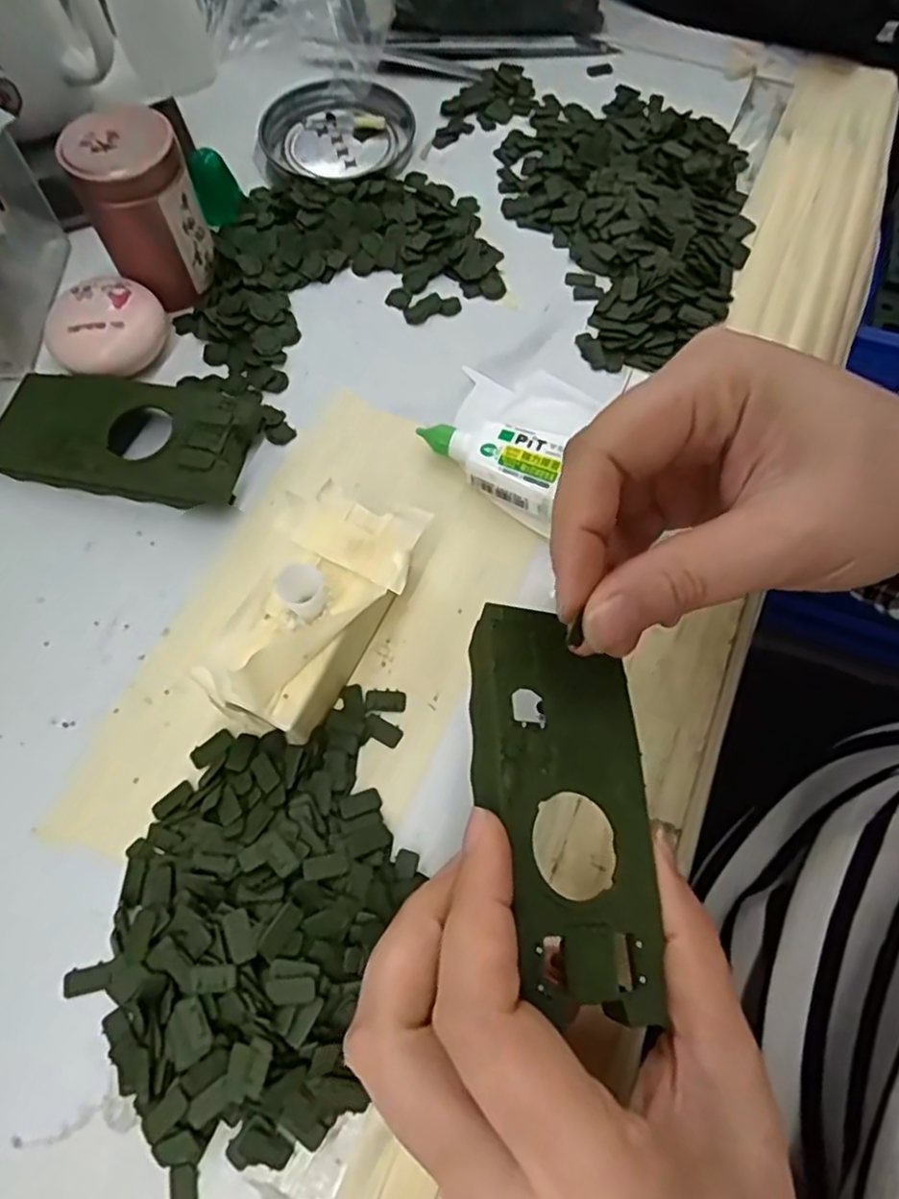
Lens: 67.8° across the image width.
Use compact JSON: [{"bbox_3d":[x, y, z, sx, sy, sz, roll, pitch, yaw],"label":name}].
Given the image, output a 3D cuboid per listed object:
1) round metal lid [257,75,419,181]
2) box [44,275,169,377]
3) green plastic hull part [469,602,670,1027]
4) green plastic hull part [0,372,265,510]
[{"bbox_3d":[-0.061,-0.243,0.351,0.076,0.014,0.075,0,67,1],"label":"round metal lid"},{"bbox_3d":[-0.146,-0.115,0.288,0.040,0.022,0.043,0,67,1],"label":"box"},{"bbox_3d":[0.030,0.052,0.179,0.047,0.012,0.100,11,62,-22],"label":"green plastic hull part"},{"bbox_3d":[-0.132,-0.065,0.269,0.106,0.020,0.048,13,68,6],"label":"green plastic hull part"}]

